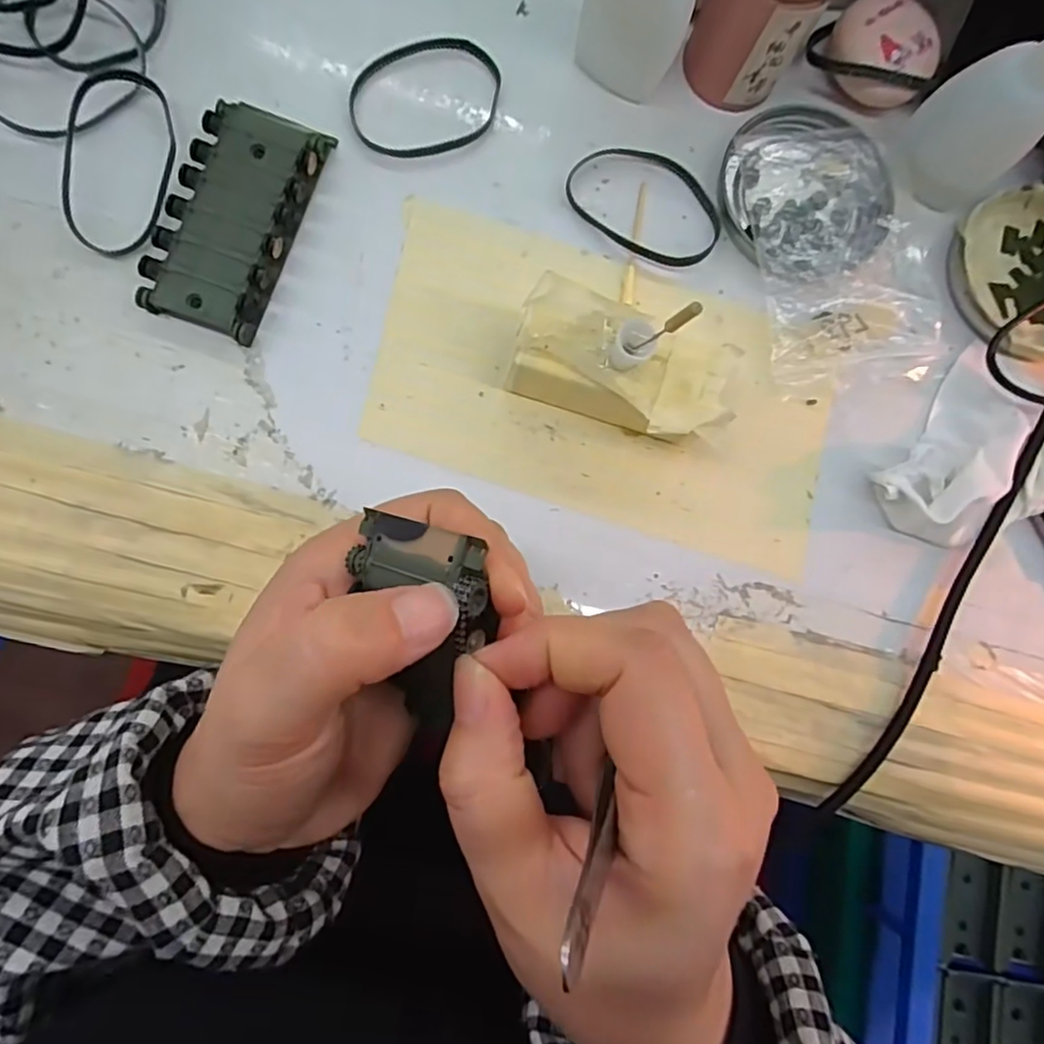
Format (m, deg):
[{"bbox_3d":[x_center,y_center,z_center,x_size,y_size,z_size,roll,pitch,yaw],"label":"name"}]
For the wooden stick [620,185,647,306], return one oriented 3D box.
[{"bbox_3d":[0.050,-0.122,0.276,0.005,0.004,0.059,12,83,-5],"label":"wooden stick"}]

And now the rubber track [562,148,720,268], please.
[{"bbox_3d":[0.056,-0.141,0.278,0.070,0.005,0.048,37,82,-2],"label":"rubber track"}]

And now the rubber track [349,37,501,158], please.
[{"bbox_3d":[-0.042,-0.185,0.272,0.068,0.004,0.049,-24,88,-8],"label":"rubber track"}]

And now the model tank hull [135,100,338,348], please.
[{"bbox_3d":[-0.113,-0.121,0.250,0.043,0.016,0.093,20,83,-4],"label":"model tank hull"}]

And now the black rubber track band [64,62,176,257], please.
[{"bbox_3d":[-0.156,-0.143,0.247,0.038,0.008,0.076,4,84,-6],"label":"black rubber track band"}]

